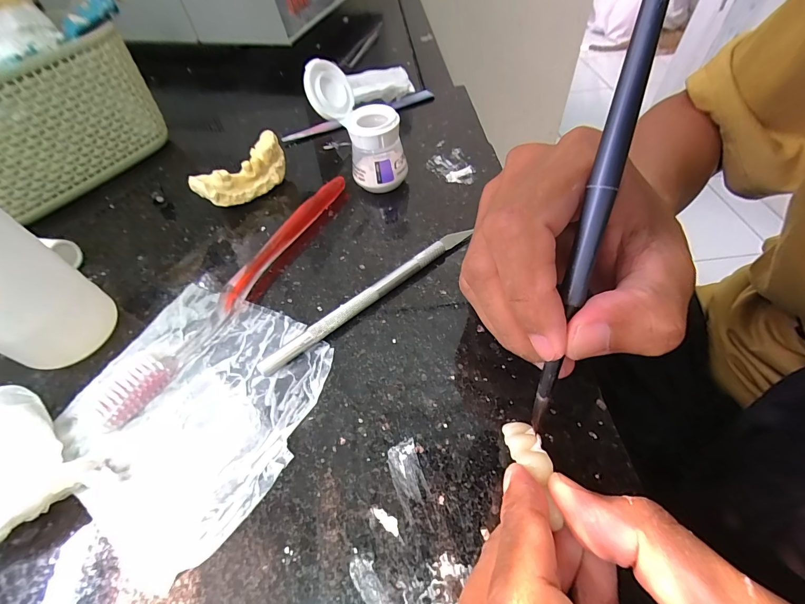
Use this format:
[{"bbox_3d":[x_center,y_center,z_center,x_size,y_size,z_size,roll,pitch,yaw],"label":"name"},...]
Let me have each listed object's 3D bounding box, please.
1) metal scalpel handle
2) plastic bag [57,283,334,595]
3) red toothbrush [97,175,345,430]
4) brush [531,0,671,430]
[{"bbox_3d":[-0.015,-0.004,0.188,0.131,0.009,0.008,-36,59,-20],"label":"metal scalpel handle"},{"bbox_3d":[-0.097,0.041,0.162,0.112,0.012,0.106,27,60,23],"label":"plastic bag"},{"bbox_3d":[-0.087,-0.015,0.201,0.013,0.012,0.182,21,58,19],"label":"red toothbrush"},{"bbox_3d":[0.061,-0.036,0.107,0.007,0.165,0.005,13,14,14],"label":"brush"}]

